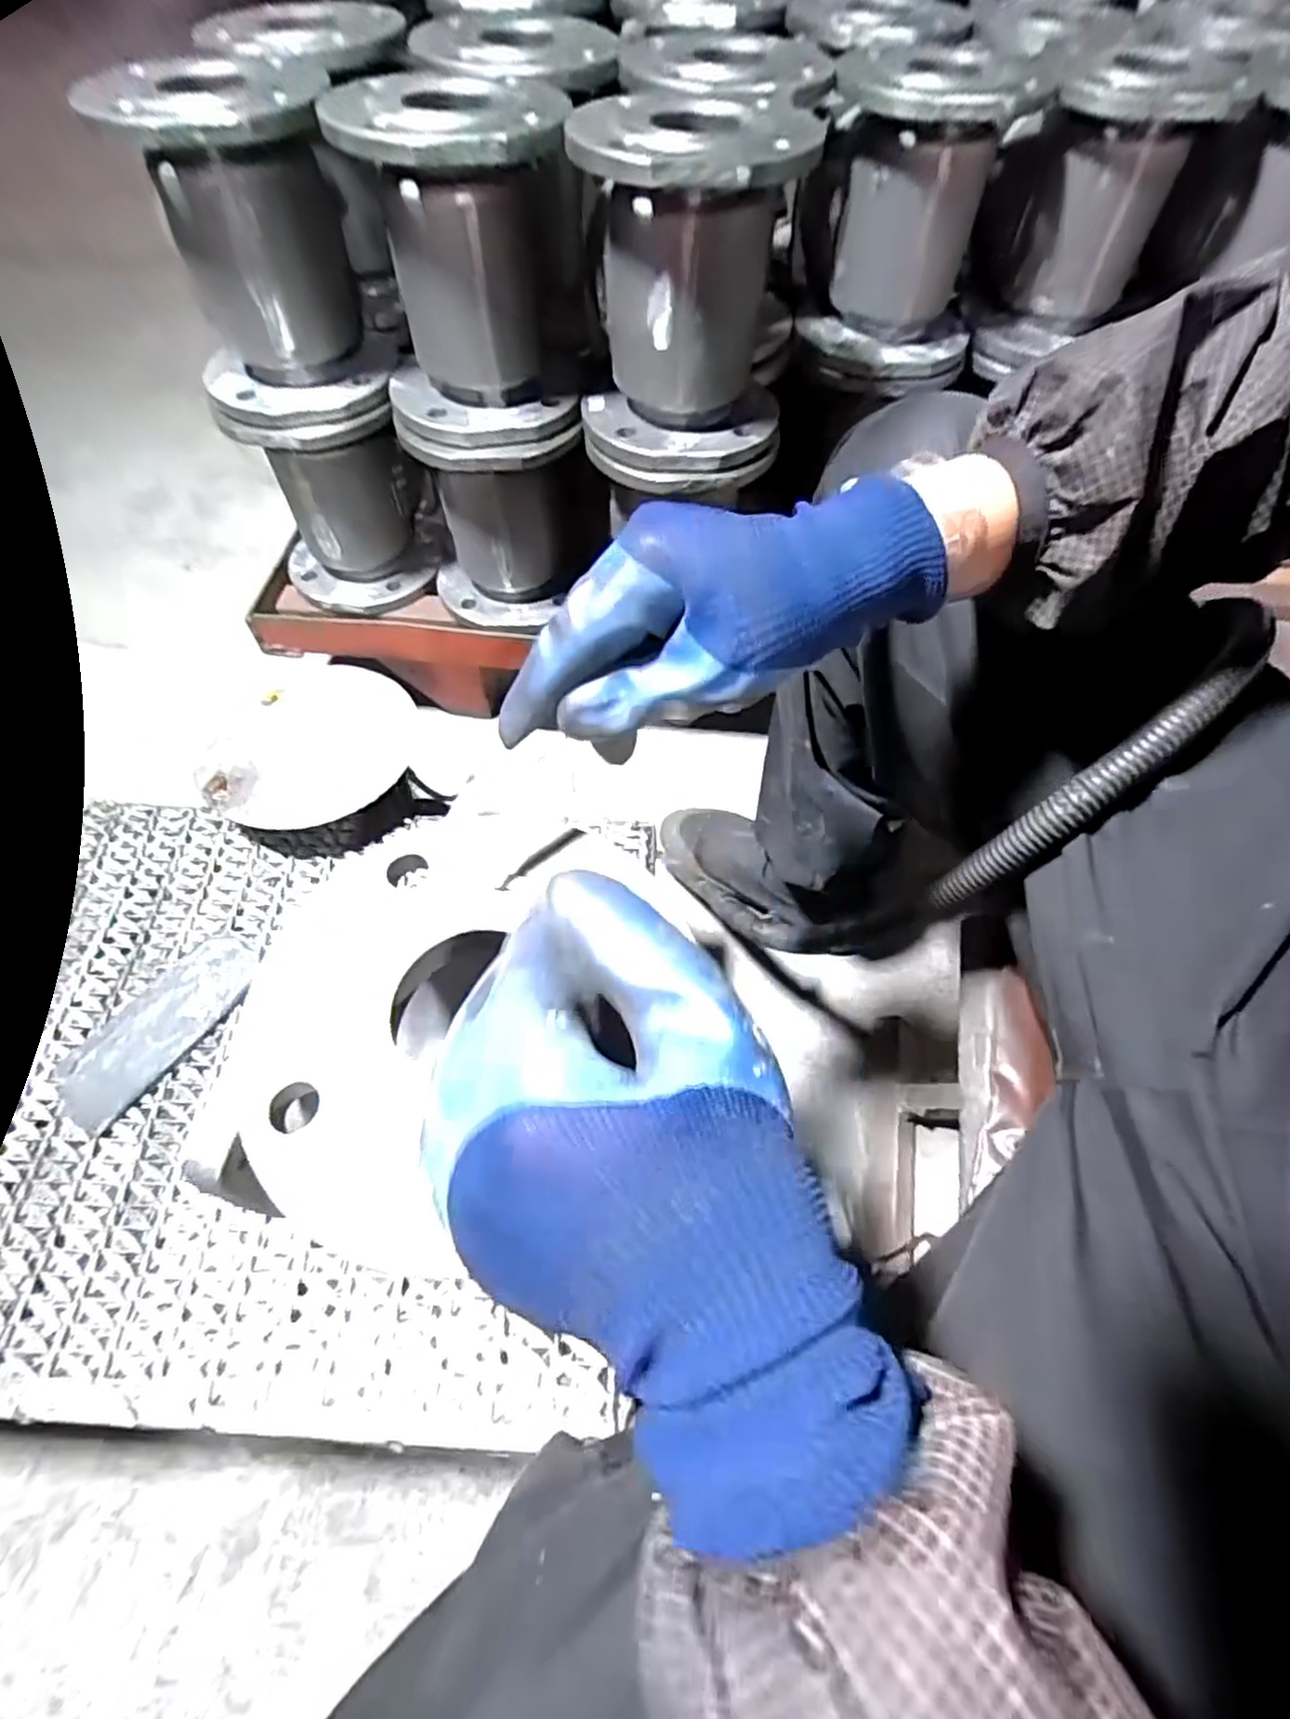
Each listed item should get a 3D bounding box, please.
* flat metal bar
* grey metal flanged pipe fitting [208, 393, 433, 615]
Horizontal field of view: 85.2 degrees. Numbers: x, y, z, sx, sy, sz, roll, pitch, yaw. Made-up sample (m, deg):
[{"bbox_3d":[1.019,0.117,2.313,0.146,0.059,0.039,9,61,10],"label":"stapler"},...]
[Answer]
[{"bbox_3d":[-0.326,0.107,0.470,0.059,0.014,0.135,33,63,18],"label":"flat metal bar"},{"bbox_3d":[-0.328,-0.403,0.763,0.162,0.202,0.155,-12,59,-9],"label":"grey metal flanged pipe fitting"}]

